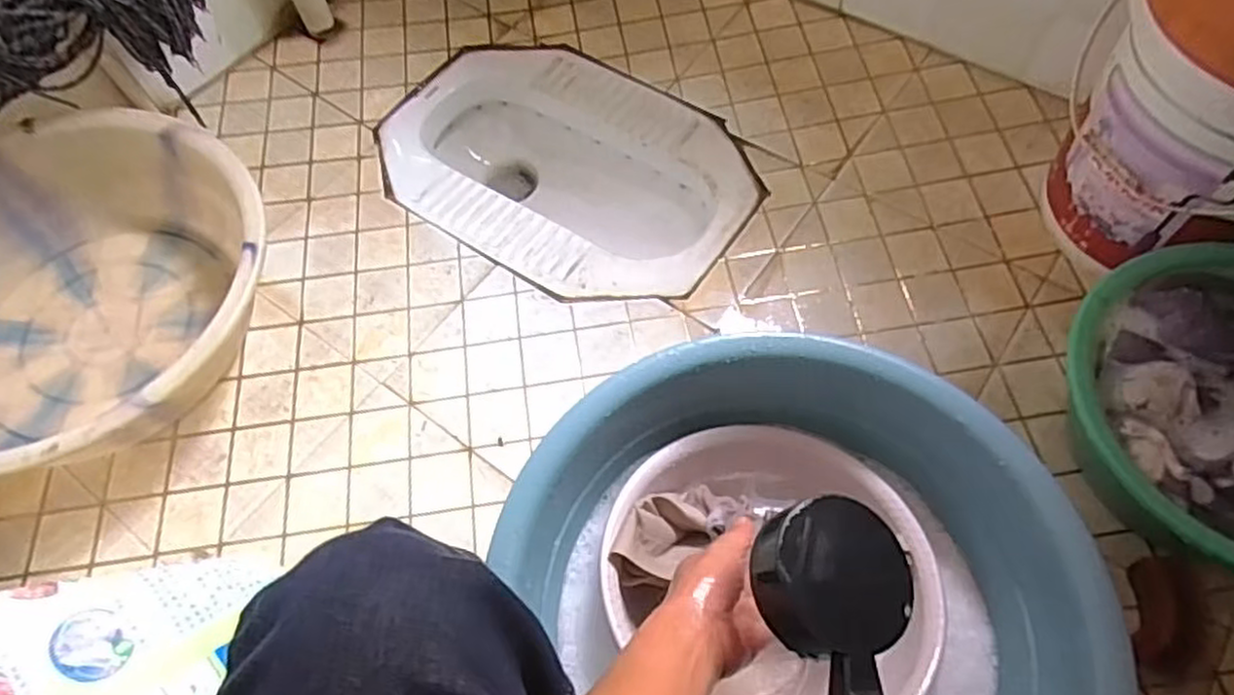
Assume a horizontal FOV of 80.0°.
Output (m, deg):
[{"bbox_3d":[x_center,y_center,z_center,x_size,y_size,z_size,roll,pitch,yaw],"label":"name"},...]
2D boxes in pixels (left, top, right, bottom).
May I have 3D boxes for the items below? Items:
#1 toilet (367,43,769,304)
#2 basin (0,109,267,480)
[{"bbox_3d":[-0.080,-0.253,1.175,0.587,0.145,0.400,31,67,19],"label":"toilet"},{"bbox_3d":[-0.654,-0.064,0.885,0.476,0.153,0.457,-2,61,3],"label":"basin"}]

